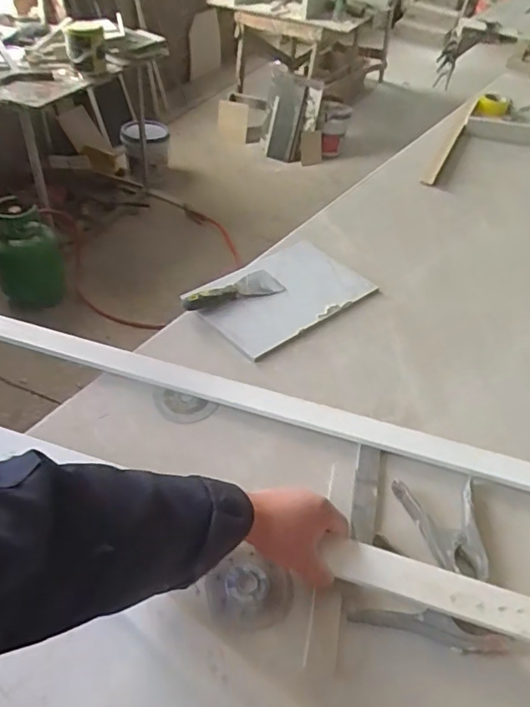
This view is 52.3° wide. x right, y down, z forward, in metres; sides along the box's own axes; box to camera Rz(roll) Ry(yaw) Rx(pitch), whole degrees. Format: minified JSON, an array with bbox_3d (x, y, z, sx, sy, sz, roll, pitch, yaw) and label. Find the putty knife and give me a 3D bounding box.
[{"bbox_3d":[-0.055,-0.109,0.985,0.188,0.022,0.062,-19,51,-23],"label":"putty knife"}]

